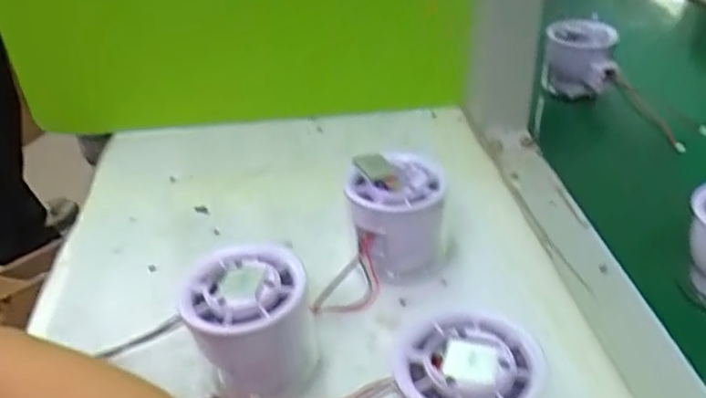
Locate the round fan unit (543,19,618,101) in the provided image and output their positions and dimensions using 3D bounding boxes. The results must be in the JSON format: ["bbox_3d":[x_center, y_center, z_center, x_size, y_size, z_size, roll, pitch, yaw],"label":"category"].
[{"bbox_3d":[0.198,-0.118,0.575,0.055,0.066,0.058,5,35,11],"label":"round fan unit"}]

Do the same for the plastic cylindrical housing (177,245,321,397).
[{"bbox_3d":[-0.047,0.059,0.306,0.056,0.055,0.057,-2,34,2],"label":"plastic cylindrical housing"}]

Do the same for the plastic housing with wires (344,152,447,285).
[{"bbox_3d":[0.027,0.007,0.373,0.052,0.062,0.051,3,35,9],"label":"plastic housing with wires"}]

